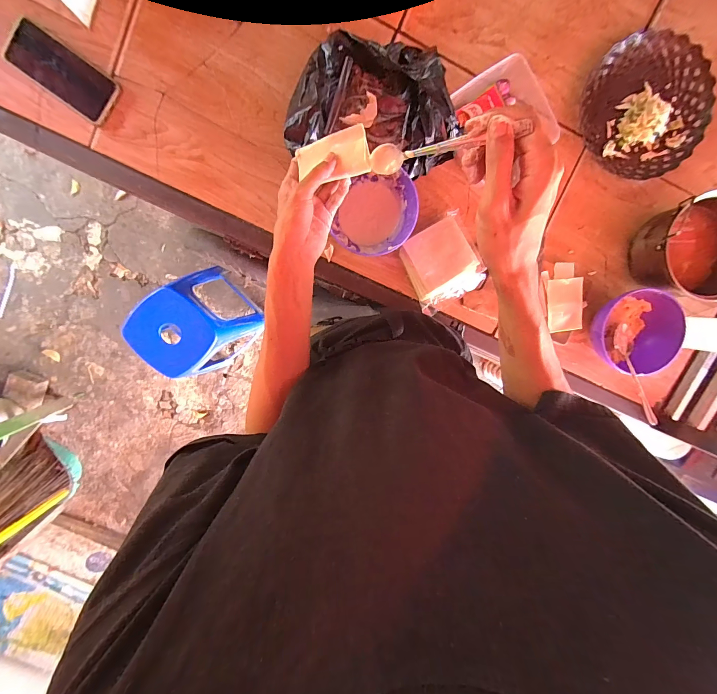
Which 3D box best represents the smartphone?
[{"bbox_3d":[-0.482,-0.447,0.520,0.163,0.014,0.079,34,96,-7],"label":"smartphone"}]

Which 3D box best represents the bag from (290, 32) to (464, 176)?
[{"bbox_3d":[0.027,-0.383,0.514,0.260,0.103,0.201,12,98,-4],"label":"bag"}]

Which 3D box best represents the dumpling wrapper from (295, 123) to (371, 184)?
[{"bbox_3d":[-0.034,-0.231,0.389,0.101,0.014,0.051,-1,104,31],"label":"dumpling wrapper"}]

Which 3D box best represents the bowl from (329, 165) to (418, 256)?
[{"bbox_3d":[0.029,-0.227,0.552,0.127,0.074,0.135,0,98,-2],"label":"bowl"}]

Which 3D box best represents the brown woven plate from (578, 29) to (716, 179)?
[{"bbox_3d":[0.516,-0.435,0.569,0.221,0.030,0.209,-1,101,-3],"label":"brown woven plate"}]

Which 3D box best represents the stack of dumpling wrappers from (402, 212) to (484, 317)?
[{"bbox_3d":[0.149,-0.147,0.585,0.121,0.042,0.148,-28,99,2],"label":"stack of dumpling wrappers"}]

